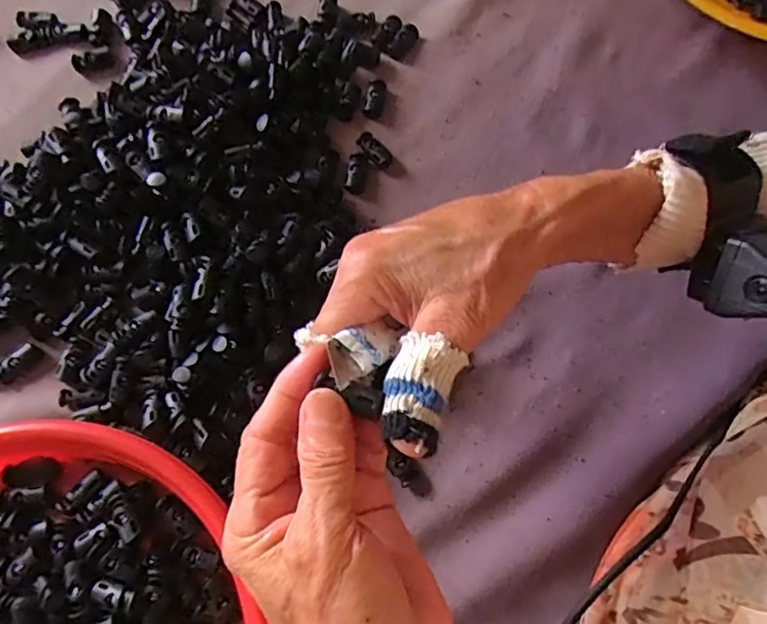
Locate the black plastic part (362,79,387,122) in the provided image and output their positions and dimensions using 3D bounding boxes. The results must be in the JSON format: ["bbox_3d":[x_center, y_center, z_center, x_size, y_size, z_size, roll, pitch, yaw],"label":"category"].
[{"bbox_3d":[-0.006,-0.153,0.392,0.014,0.009,0.031,15,87,2],"label":"black plastic part"}]

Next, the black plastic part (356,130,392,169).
[{"bbox_3d":[-0.007,-0.113,0.382,0.016,0.006,0.029,-40,80,-12],"label":"black plastic part"}]

